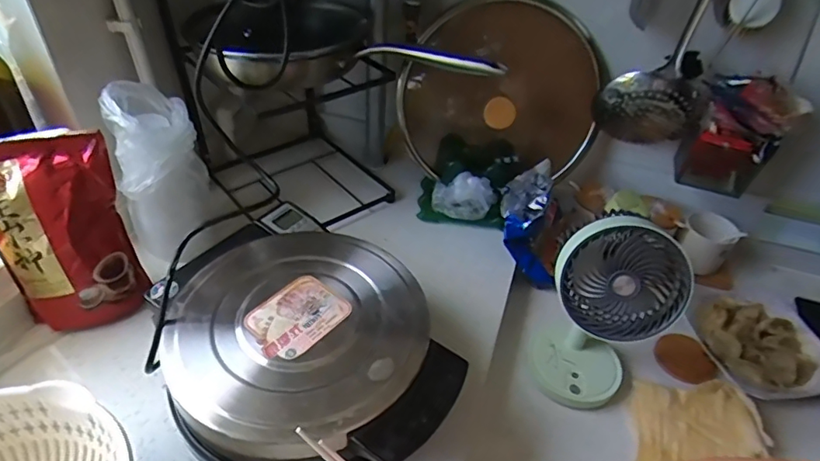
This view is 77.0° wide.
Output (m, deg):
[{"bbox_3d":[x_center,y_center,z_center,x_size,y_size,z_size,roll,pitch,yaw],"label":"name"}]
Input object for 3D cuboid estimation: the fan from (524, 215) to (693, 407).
[{"bbox_3d":[0.229,0.103,0.617,0.128,0.259,0.111,33,52,24],"label":"fan"}]

